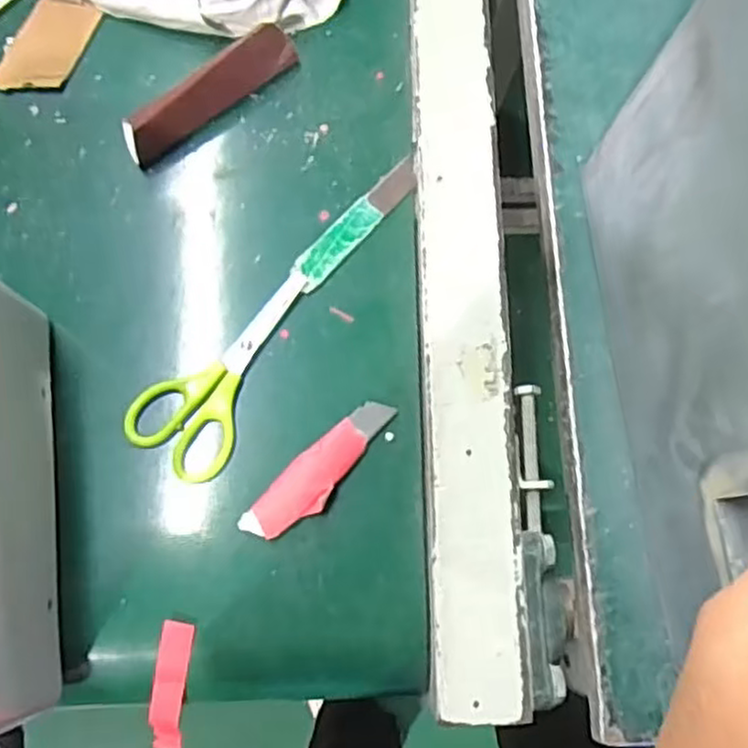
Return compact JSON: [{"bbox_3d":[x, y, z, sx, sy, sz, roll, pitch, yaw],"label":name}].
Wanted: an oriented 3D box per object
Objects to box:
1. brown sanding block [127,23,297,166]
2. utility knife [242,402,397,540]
[{"bbox_3d":[-0.098,-0.170,0.440,0.116,0.032,0.023,-37,81,-9],"label":"brown sanding block"},{"bbox_3d":[-0.028,0.052,0.400,0.027,0.012,0.100,42,80,7],"label":"utility knife"}]

